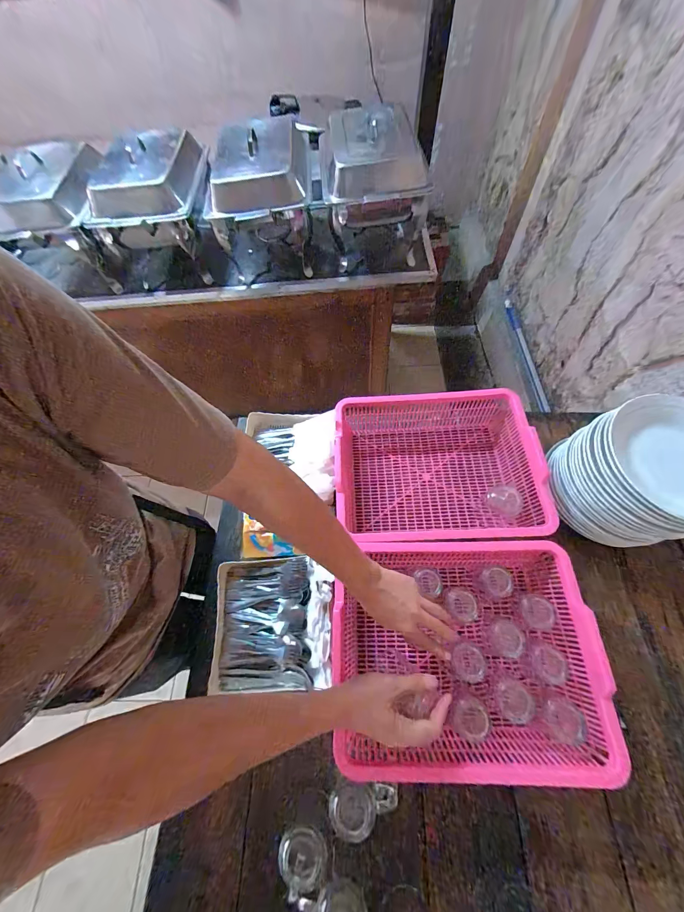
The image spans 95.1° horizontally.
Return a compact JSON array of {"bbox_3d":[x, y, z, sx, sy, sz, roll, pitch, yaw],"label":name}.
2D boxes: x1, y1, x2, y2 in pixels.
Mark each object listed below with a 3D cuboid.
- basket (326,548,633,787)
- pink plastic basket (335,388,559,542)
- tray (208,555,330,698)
[{"bbox_3d":[0.184,0.311,0.523,0.386,0.129,0.307,-2,65,3],"label":"basket"},{"bbox_3d":[0.184,0.027,0.654,0.377,0.121,0.299,-2,65,3],"label":"pink plastic basket"},{"bbox_3d":[-0.131,0.294,0.561,0.222,0.060,0.206,-4,64,2],"label":"tray"}]

